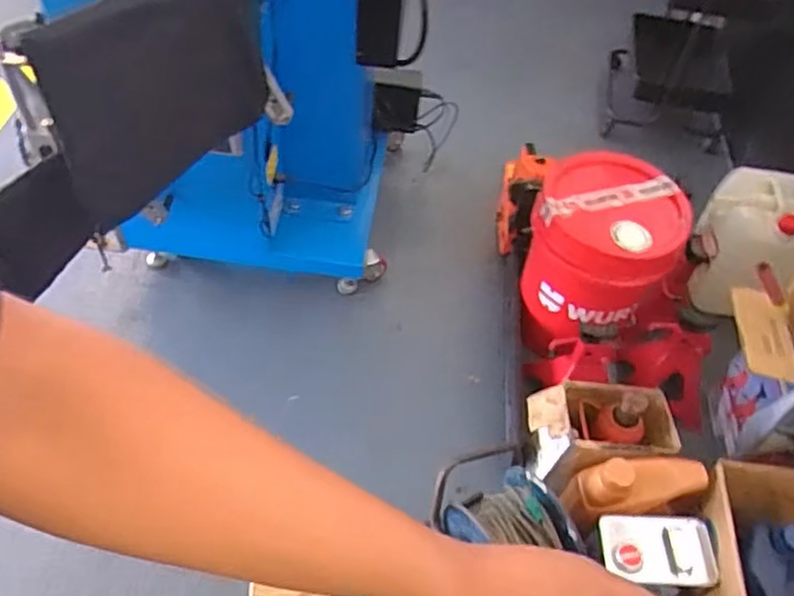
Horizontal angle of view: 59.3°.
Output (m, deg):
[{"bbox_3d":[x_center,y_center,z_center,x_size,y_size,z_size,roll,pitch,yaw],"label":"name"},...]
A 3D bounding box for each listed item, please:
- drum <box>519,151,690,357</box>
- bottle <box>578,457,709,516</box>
[{"bbox_3d":[0.417,-0.090,1.493,0.291,0.331,0.296,9,51,1],"label":"drum"},{"bbox_3d":[0.416,0.310,1.175,0.202,0.081,0.084,-9,52,3],"label":"bottle"}]

